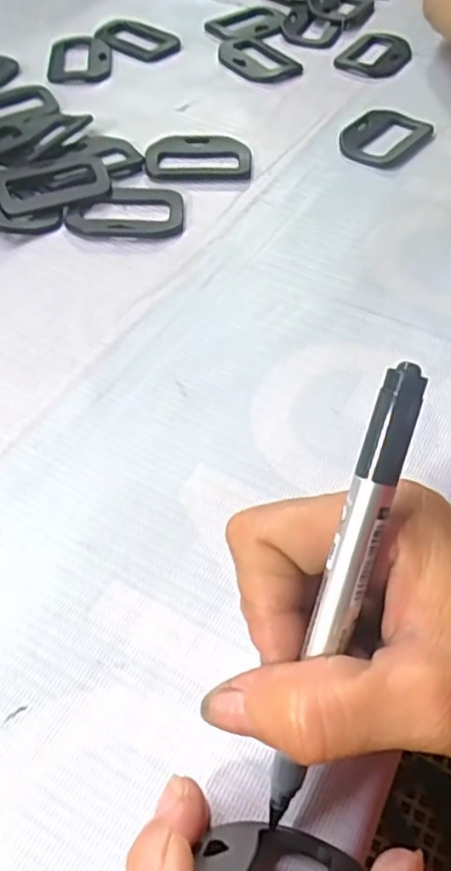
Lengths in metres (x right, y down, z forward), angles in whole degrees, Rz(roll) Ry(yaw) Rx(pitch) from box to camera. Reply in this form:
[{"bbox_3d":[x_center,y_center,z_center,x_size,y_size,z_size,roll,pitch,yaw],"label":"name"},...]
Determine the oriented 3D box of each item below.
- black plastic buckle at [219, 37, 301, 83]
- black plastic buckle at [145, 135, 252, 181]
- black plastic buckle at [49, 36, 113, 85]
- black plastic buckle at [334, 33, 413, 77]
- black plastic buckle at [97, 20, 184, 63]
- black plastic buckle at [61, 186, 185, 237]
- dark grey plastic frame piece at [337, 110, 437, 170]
[{"bbox_3d":[0.020,-0.263,0.466,0.042,0.005,0.065,-31,59,-23],"label":"black plastic buckle"},{"bbox_3d":[-0.016,-0.161,0.386,0.059,0.006,0.044,-5,53,-6],"label":"black plastic buckle"},{"bbox_3d":[-0.100,-0.259,0.457,0.041,0.006,0.058,-2,53,-4],"label":"black plastic buckle"},{"bbox_3d":[0.108,-0.271,0.472,0.043,0.005,0.062,28,56,18],"label":"black plastic buckle"},{"bbox_3d":[-0.065,-0.286,0.479,0.062,0.006,0.036,28,56,18],"label":"black plastic buckle"},{"bbox_3d":[-0.053,-0.118,0.352,0.061,0.004,0.040,0,52,-2],"label":"black plastic buckle"},{"bbox_3d":[0.097,-0.182,0.407,0.044,0.006,0.064,32,58,21],"label":"dark grey plastic frame piece"}]

